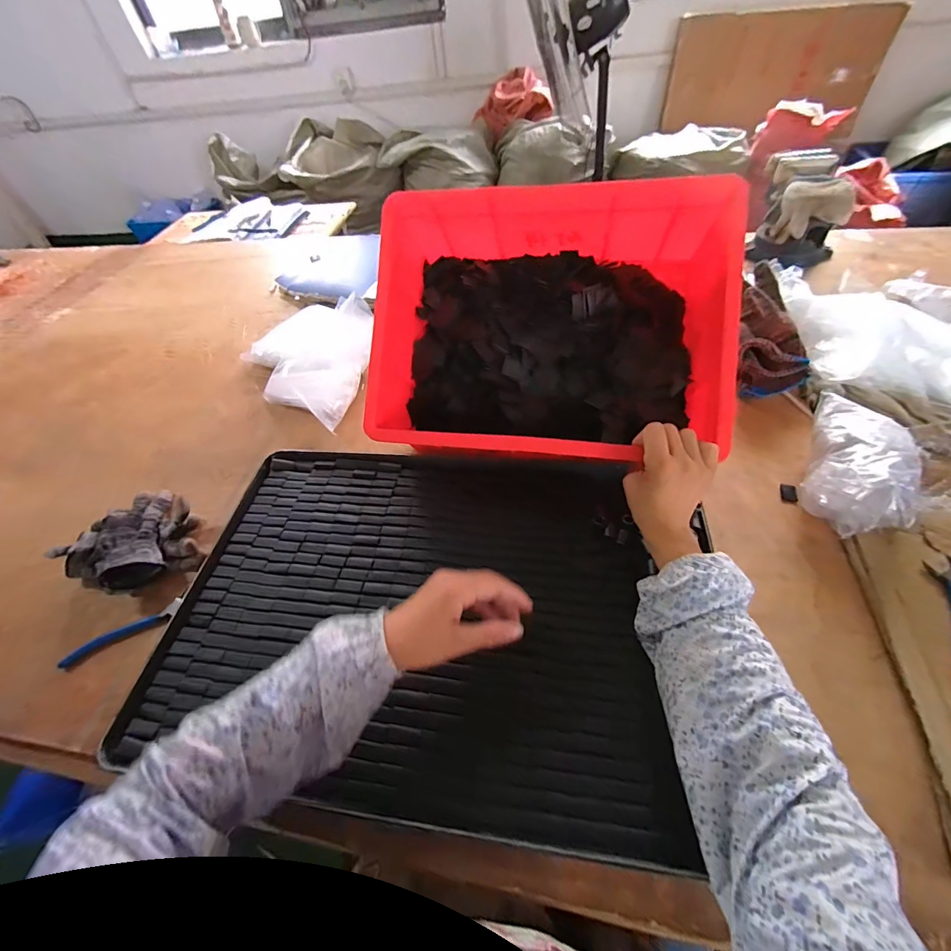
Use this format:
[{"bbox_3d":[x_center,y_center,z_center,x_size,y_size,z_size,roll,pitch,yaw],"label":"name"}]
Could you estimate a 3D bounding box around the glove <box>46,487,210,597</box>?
[{"bbox_3d":[-0.443,0.088,0.543,0.174,0.052,0.145,26,58,25],"label":"glove"}]

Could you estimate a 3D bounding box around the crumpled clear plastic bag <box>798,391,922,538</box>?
[{"bbox_3d":[0.456,-0.015,0.500,0.097,0.084,0.169,22,56,23],"label":"crumpled clear plastic bag"}]

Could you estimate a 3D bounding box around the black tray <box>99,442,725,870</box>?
[{"bbox_3d":[-0.059,0.131,0.474,0.556,0.037,0.401,5,56,8],"label":"black tray"}]

